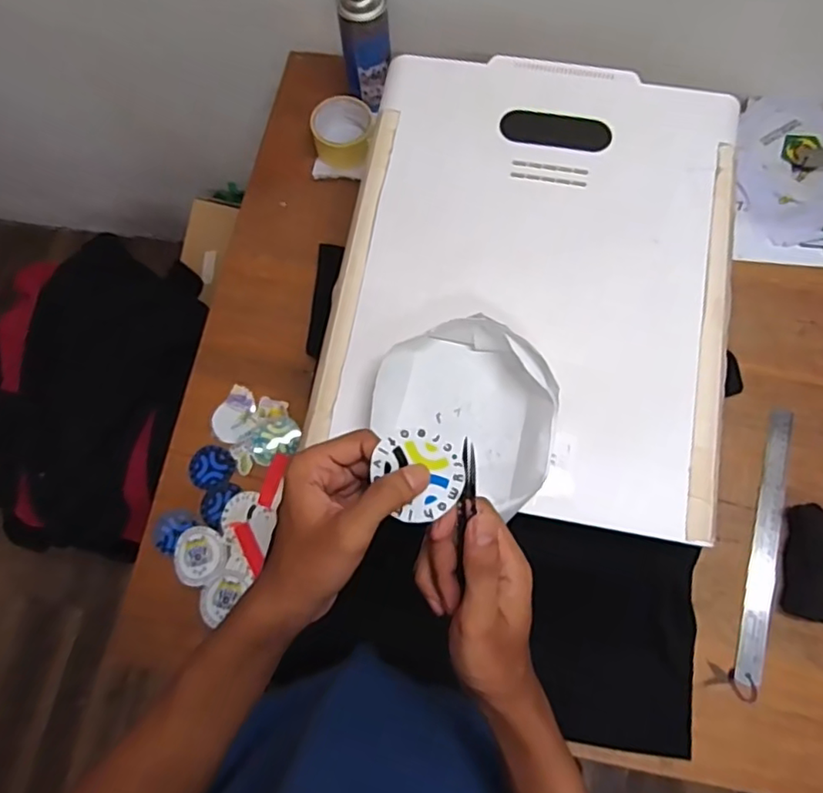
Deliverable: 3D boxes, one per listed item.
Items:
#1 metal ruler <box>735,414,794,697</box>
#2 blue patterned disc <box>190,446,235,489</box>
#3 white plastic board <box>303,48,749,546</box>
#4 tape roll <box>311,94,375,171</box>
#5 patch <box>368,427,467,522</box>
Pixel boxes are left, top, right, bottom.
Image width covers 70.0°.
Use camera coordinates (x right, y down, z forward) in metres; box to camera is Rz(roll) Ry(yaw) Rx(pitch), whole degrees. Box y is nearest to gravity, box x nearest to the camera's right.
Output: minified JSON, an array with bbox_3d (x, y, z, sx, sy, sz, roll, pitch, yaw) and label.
[{"bbox_3d":[0.415,0.169,0.686,0.028,0.009,0.315,13,75,15],"label":"metal ruler"},{"bbox_3d":[-0.248,0.087,0.730,0.055,0.005,0.049,-17,75,-3],"label":"blue patterned disc"},{"bbox_3d":[0.128,-0.137,0.613,0.396,0.020,0.494,10,76,5],"label":"white plastic board"},{"bbox_3d":[-0.099,-0.382,0.842,0.084,0.038,0.092,-1,75,2],"label":"tape roll"},{"bbox_3d":[0.005,0.046,0.358,0.050,0.005,0.058,-29,95,5],"label":"patch"}]

